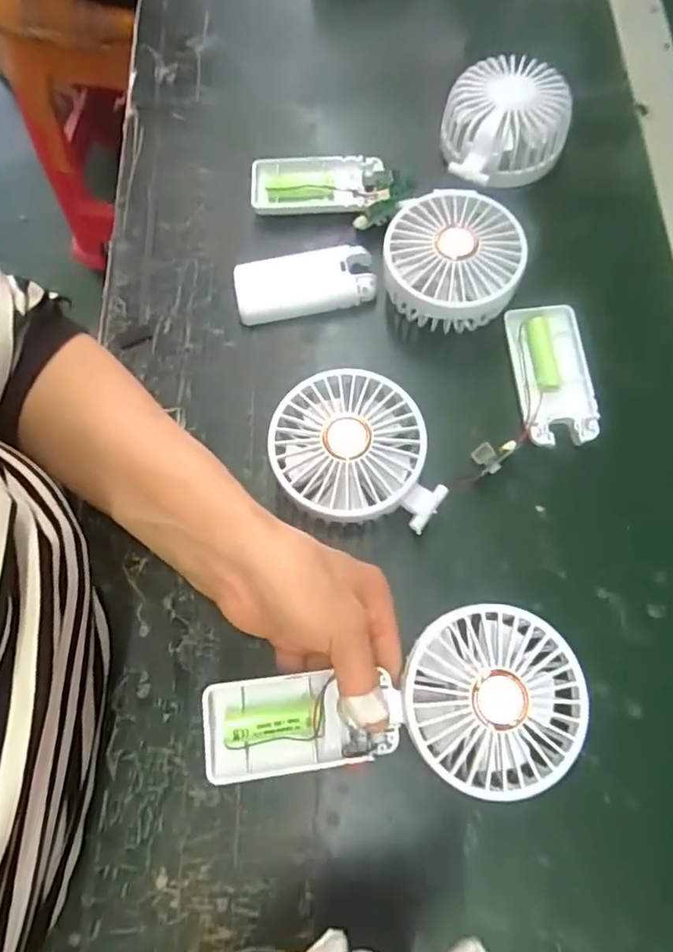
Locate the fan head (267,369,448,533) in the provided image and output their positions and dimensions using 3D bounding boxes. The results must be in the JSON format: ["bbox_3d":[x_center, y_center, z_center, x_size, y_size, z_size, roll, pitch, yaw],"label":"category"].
[{"bbox_3d":[0.013,-0.012,0.343,0.098,0.045,0.088,2,72,2],"label":"fan head"}]

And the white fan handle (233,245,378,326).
[{"bbox_3d":[-0.021,-0.128,0.394,0.091,0.021,0.044,-6,72,-1],"label":"white fan handle"}]

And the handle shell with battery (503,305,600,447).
[{"bbox_3d":[0.135,-0.063,0.371,0.043,0.018,0.093,-4,72,0],"label":"handle shell with battery"}]

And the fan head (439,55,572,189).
[{"bbox_3d":[0.115,-0.247,0.415,0.088,0.048,0.083,-18,72,-4],"label":"fan head"}]

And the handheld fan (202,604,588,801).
[{"bbox_3d":[0.028,0.114,0.288,0.178,0.027,0.080,-8,72,4],"label":"handheld fan"}]

